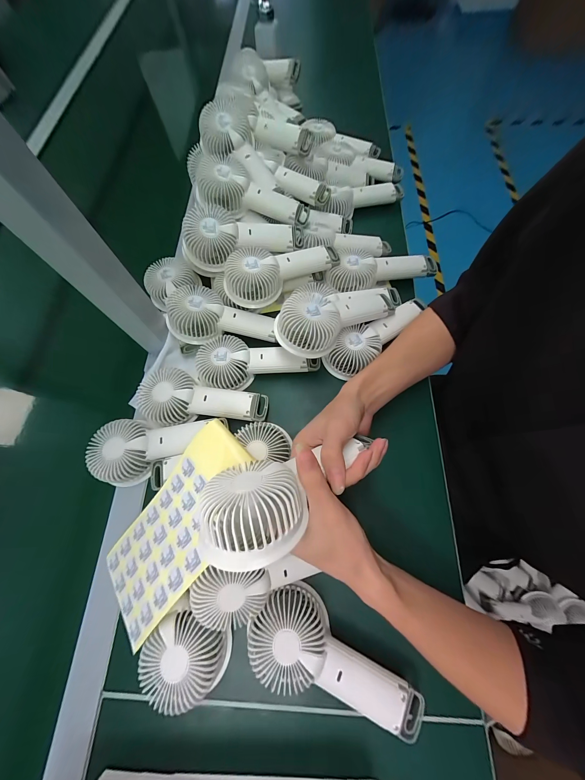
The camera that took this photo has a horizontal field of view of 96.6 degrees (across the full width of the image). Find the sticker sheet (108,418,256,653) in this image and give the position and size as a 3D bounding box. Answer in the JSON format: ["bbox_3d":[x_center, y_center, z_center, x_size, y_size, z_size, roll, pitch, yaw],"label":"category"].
[{"bbox_3d":[-0.127,0.151,0.291,0.109,0.013,0.223,41,93,31],"label":"sticker sheet"}]

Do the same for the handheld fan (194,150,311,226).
[{"bbox_3d":[-0.060,-0.317,0.424,0.181,0.051,0.074,14,70,-10],"label":"handheld fan"}]

